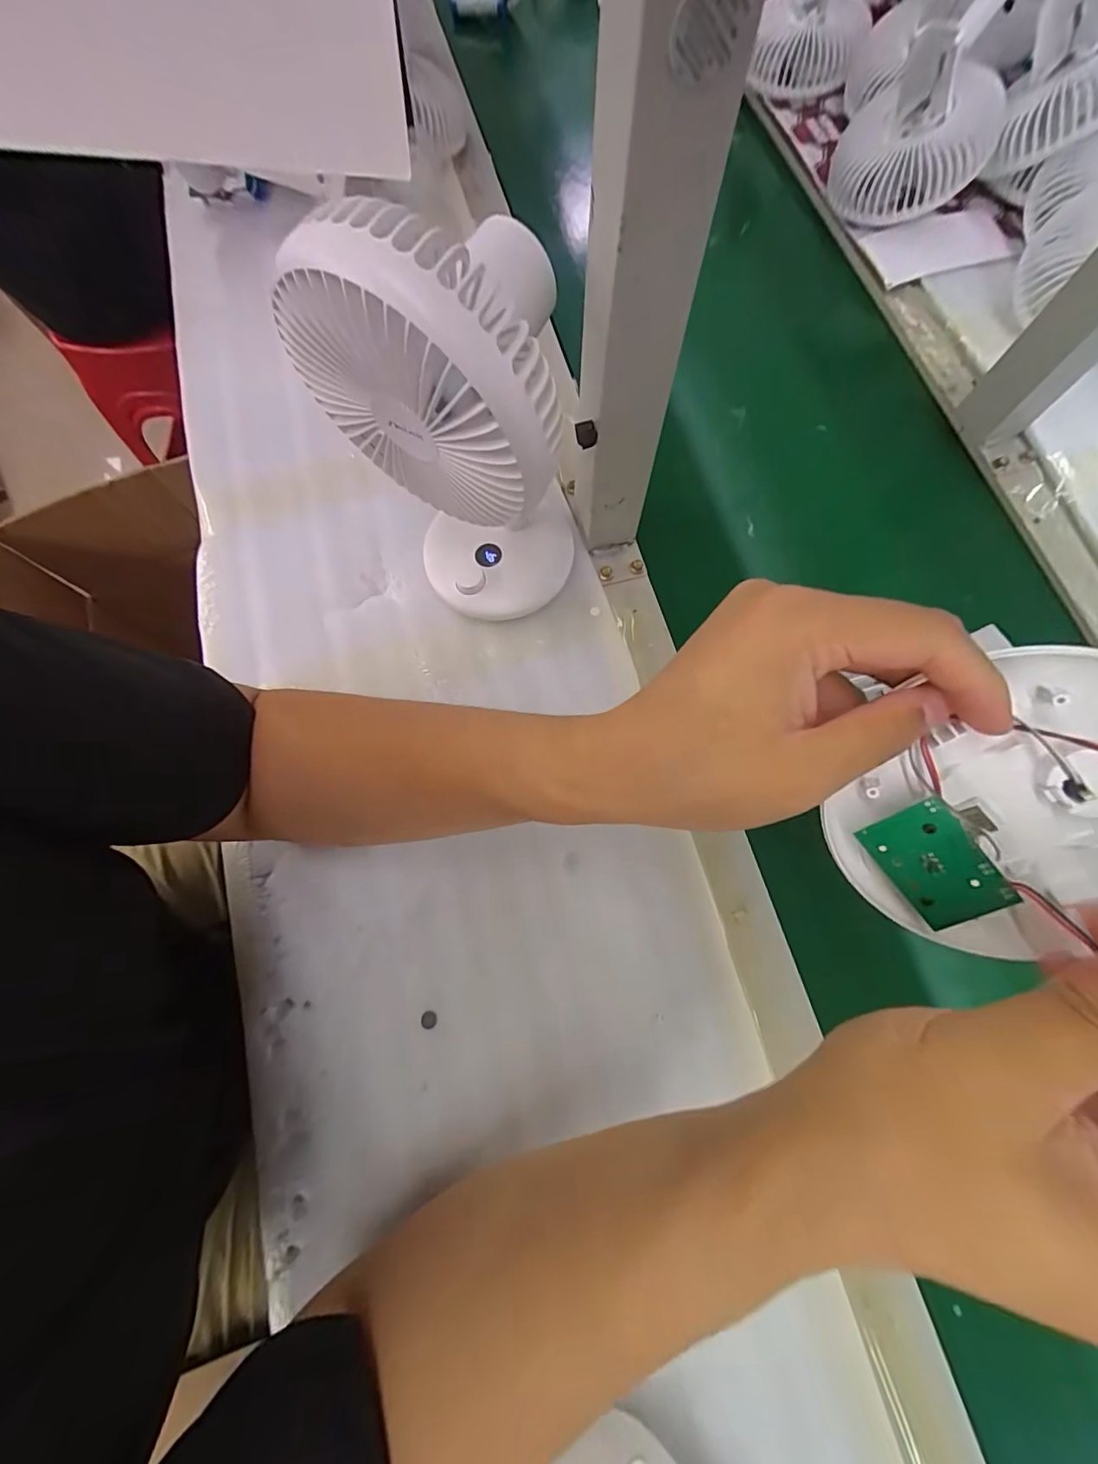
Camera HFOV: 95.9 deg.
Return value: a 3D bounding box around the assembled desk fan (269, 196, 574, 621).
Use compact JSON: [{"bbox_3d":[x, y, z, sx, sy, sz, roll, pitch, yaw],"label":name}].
[{"bbox_3d":[-0.038,-0.154,0.272,0.116,0.234,0.089,26,77,9],"label":"assembled desk fan"}]

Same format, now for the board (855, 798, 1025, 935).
[{"bbox_3d":[0.134,0.047,0.172,0.029,0.004,0.044,-39,88,30],"label":"board"}]

